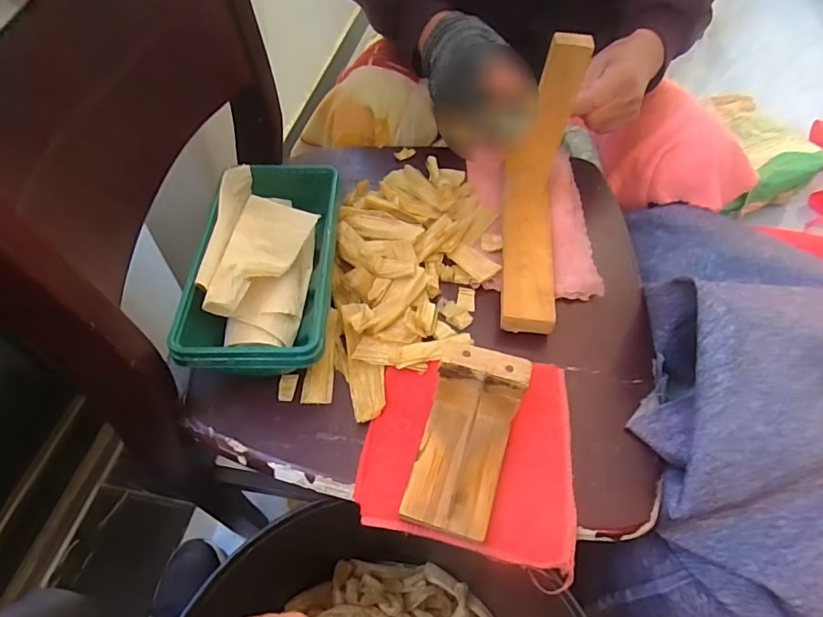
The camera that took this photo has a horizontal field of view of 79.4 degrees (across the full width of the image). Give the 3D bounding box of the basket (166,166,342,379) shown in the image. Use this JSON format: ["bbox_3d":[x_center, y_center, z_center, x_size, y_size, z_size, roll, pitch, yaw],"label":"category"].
[{"bbox_3d":[-0.123,-0.038,0.442,0.113,0.056,0.224,1,54,-1],"label":"basket"}]

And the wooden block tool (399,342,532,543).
[{"bbox_3d":[0.036,0.092,0.338,0.059,0.079,0.104,15,55,9],"label":"wooden block tool"}]

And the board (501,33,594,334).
[{"bbox_3d":[0.114,-0.102,0.429,0.048,0.165,0.196,7,54,3],"label":"board"}]

